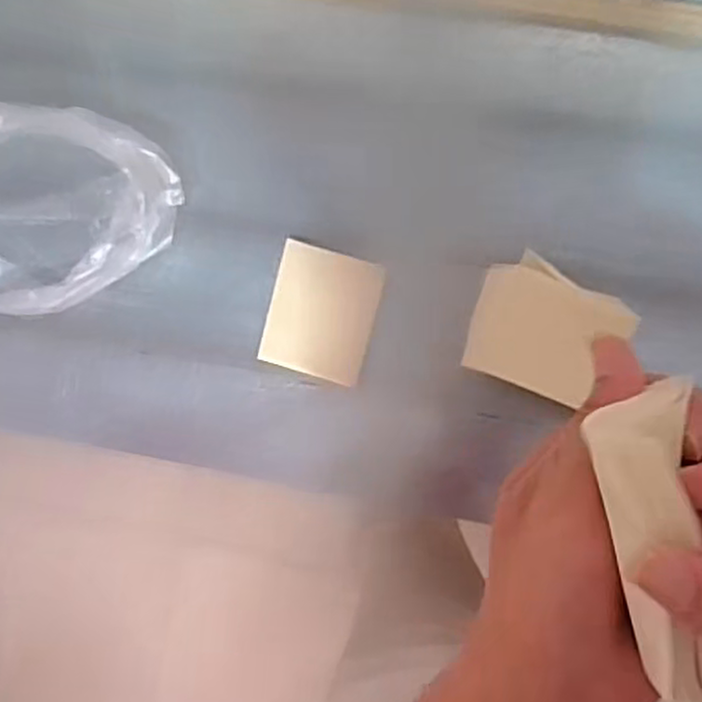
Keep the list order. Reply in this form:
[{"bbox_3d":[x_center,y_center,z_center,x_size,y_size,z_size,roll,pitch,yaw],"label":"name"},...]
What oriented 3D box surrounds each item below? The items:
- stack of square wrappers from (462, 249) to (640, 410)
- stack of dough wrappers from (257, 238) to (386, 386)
[{"bbox_3d":[0.134,-0.015,0.502,0.102,0.007,0.085,22,92,19],"label":"stack of square wrappers"},{"bbox_3d":[-0.021,-0.027,0.530,0.074,0.023,0.090,15,97,6],"label":"stack of dough wrappers"}]

